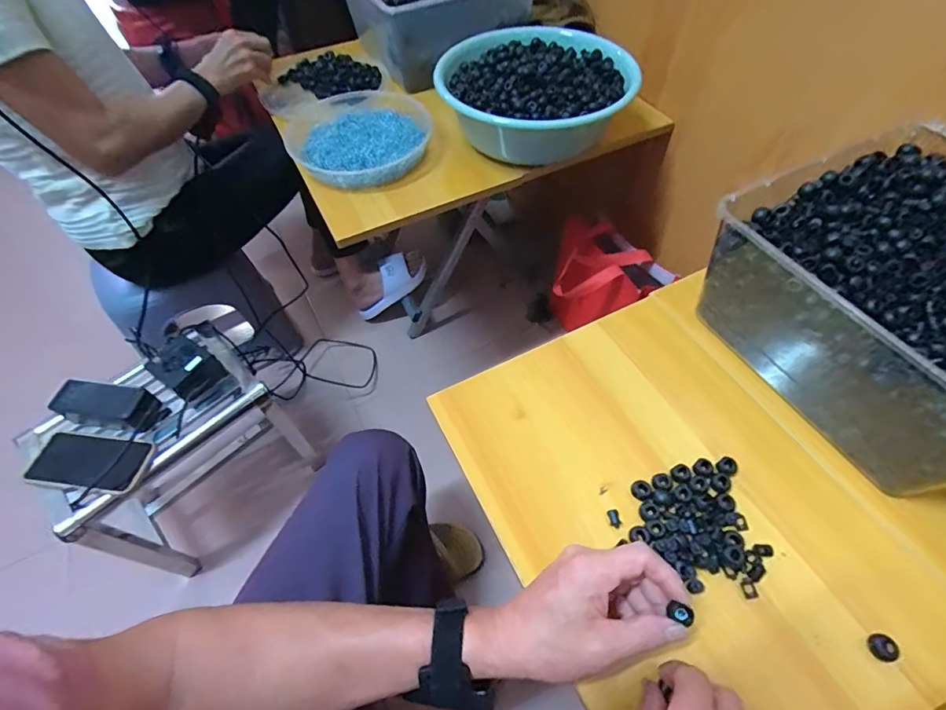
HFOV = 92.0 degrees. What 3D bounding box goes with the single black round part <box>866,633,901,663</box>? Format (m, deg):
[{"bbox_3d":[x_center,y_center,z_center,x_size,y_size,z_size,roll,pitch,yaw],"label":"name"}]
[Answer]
[{"bbox_3d":[0.308,0.222,0.346,0.017,0.016,0.018,-2,56,3],"label":"single black round part"}]

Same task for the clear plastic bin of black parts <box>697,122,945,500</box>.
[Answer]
[{"bbox_3d":[0.425,-0.057,0.438,0.283,0.123,0.285,-25,58,-13],"label":"clear plastic bin of black parts"}]

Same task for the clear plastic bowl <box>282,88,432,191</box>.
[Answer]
[{"bbox_3d":[-0.188,-0.367,0.767,0.226,0.055,0.256,-21,58,-10],"label":"clear plastic bowl"}]

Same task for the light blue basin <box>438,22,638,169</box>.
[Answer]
[{"bbox_3d":[0.094,-0.401,0.733,0.294,0.127,0.246,5,57,7],"label":"light blue basin"}]

